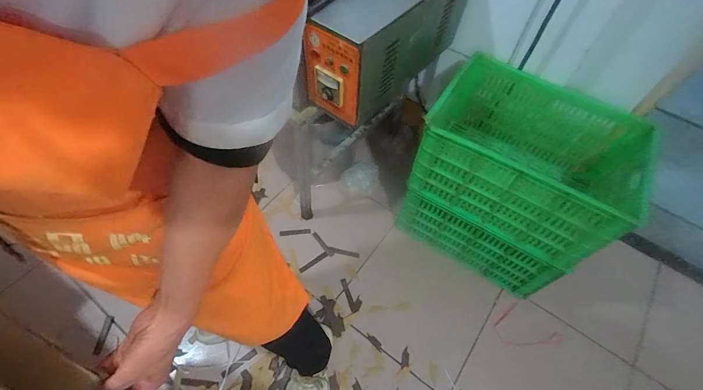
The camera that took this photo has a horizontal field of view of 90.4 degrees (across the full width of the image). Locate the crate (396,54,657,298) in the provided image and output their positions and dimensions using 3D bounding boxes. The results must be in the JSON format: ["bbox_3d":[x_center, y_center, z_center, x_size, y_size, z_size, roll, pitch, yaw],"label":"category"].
[{"bbox_3d":[0.449,-0.038,1.052,0.484,0.527,0.361,29,60,14],"label":"crate"}]

